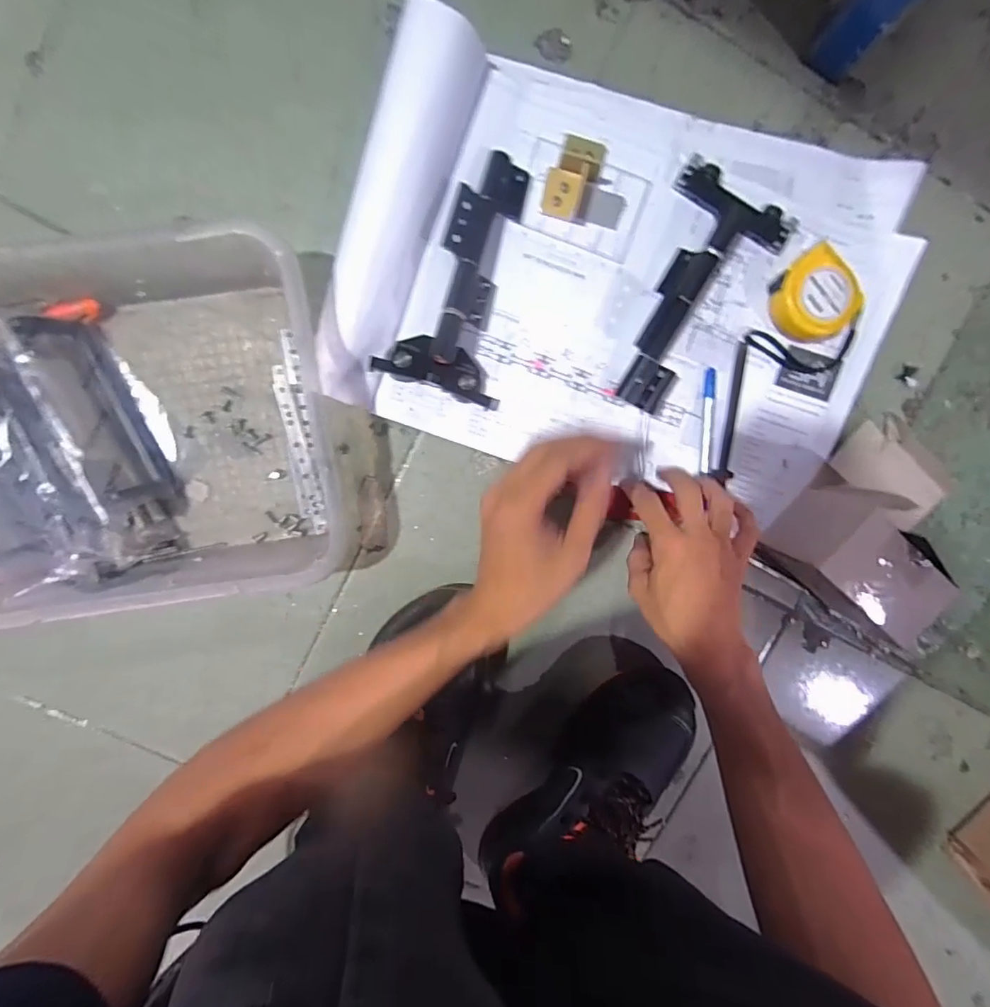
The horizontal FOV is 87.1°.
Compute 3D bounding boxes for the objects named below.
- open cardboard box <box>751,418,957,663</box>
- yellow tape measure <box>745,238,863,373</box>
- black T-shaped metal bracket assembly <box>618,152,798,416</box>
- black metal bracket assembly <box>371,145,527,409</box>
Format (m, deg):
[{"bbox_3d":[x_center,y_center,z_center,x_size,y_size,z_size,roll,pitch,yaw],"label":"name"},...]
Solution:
[{"bbox_3d":[0.345,0.015,0.458,0.126,0.096,0.167,37,97,-7],"label":"open cardboard box"},{"bbox_3d":[0.280,-0.163,0.451,0.092,0.035,0.086,35,95,-7],"label":"yellow tape measure"},{"bbox_3d":[0.155,-0.184,0.445,0.103,0.029,0.194,35,95,-7],"label":"black T-shaped metal bracket assembly"},{"bbox_3d":[-0.023,-0.189,0.435,0.108,0.036,0.195,18,99,-5],"label":"black metal bracket assembly"}]

